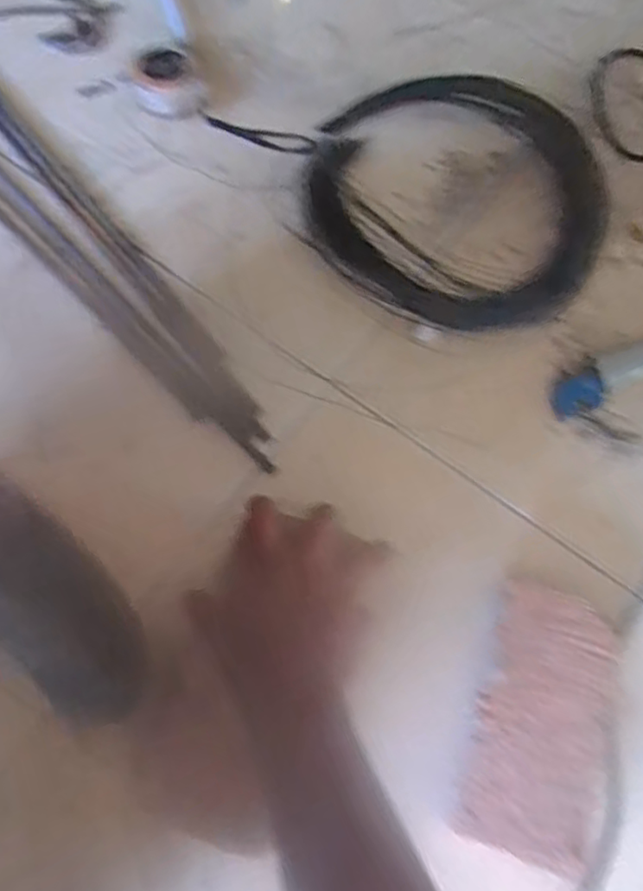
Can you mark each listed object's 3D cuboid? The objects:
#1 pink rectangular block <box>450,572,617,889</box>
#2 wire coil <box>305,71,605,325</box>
[{"bbox_3d":[0.158,0.195,0.467,0.090,0.043,0.178,18,70,5],"label":"pink rectangular block"},{"bbox_3d":[0.136,-0.242,0.632,0.291,0.026,0.285,0,70,-1],"label":"wire coil"}]

